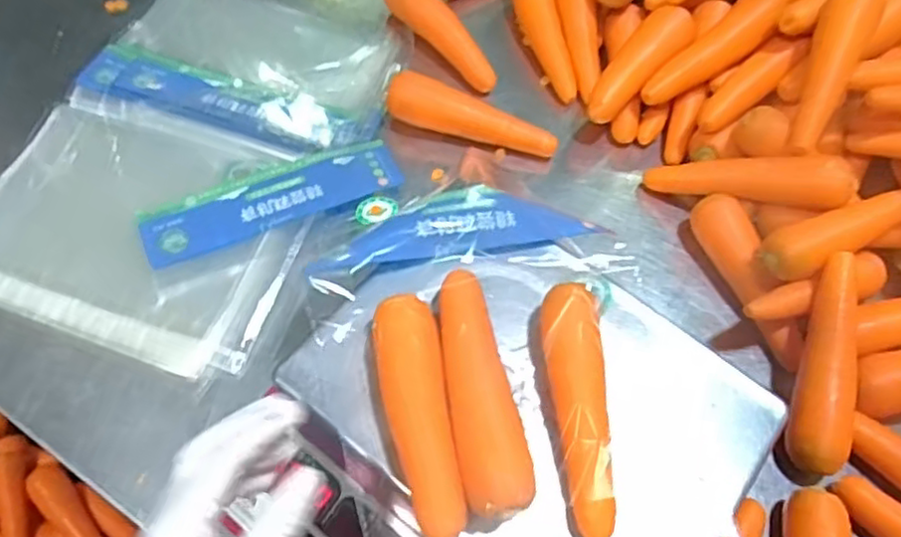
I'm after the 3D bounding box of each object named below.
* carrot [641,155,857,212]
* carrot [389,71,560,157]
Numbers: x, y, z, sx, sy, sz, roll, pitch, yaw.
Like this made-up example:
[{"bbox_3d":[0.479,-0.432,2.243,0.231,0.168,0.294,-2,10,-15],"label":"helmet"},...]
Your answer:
[{"bbox_3d":[0.279,-0.086,0.644,0.182,0.038,0.048,7,57,33],"label":"carrot"},{"bbox_3d":[0.023,-0.162,0.706,0.182,0.040,0.044,12,60,1],"label":"carrot"}]

